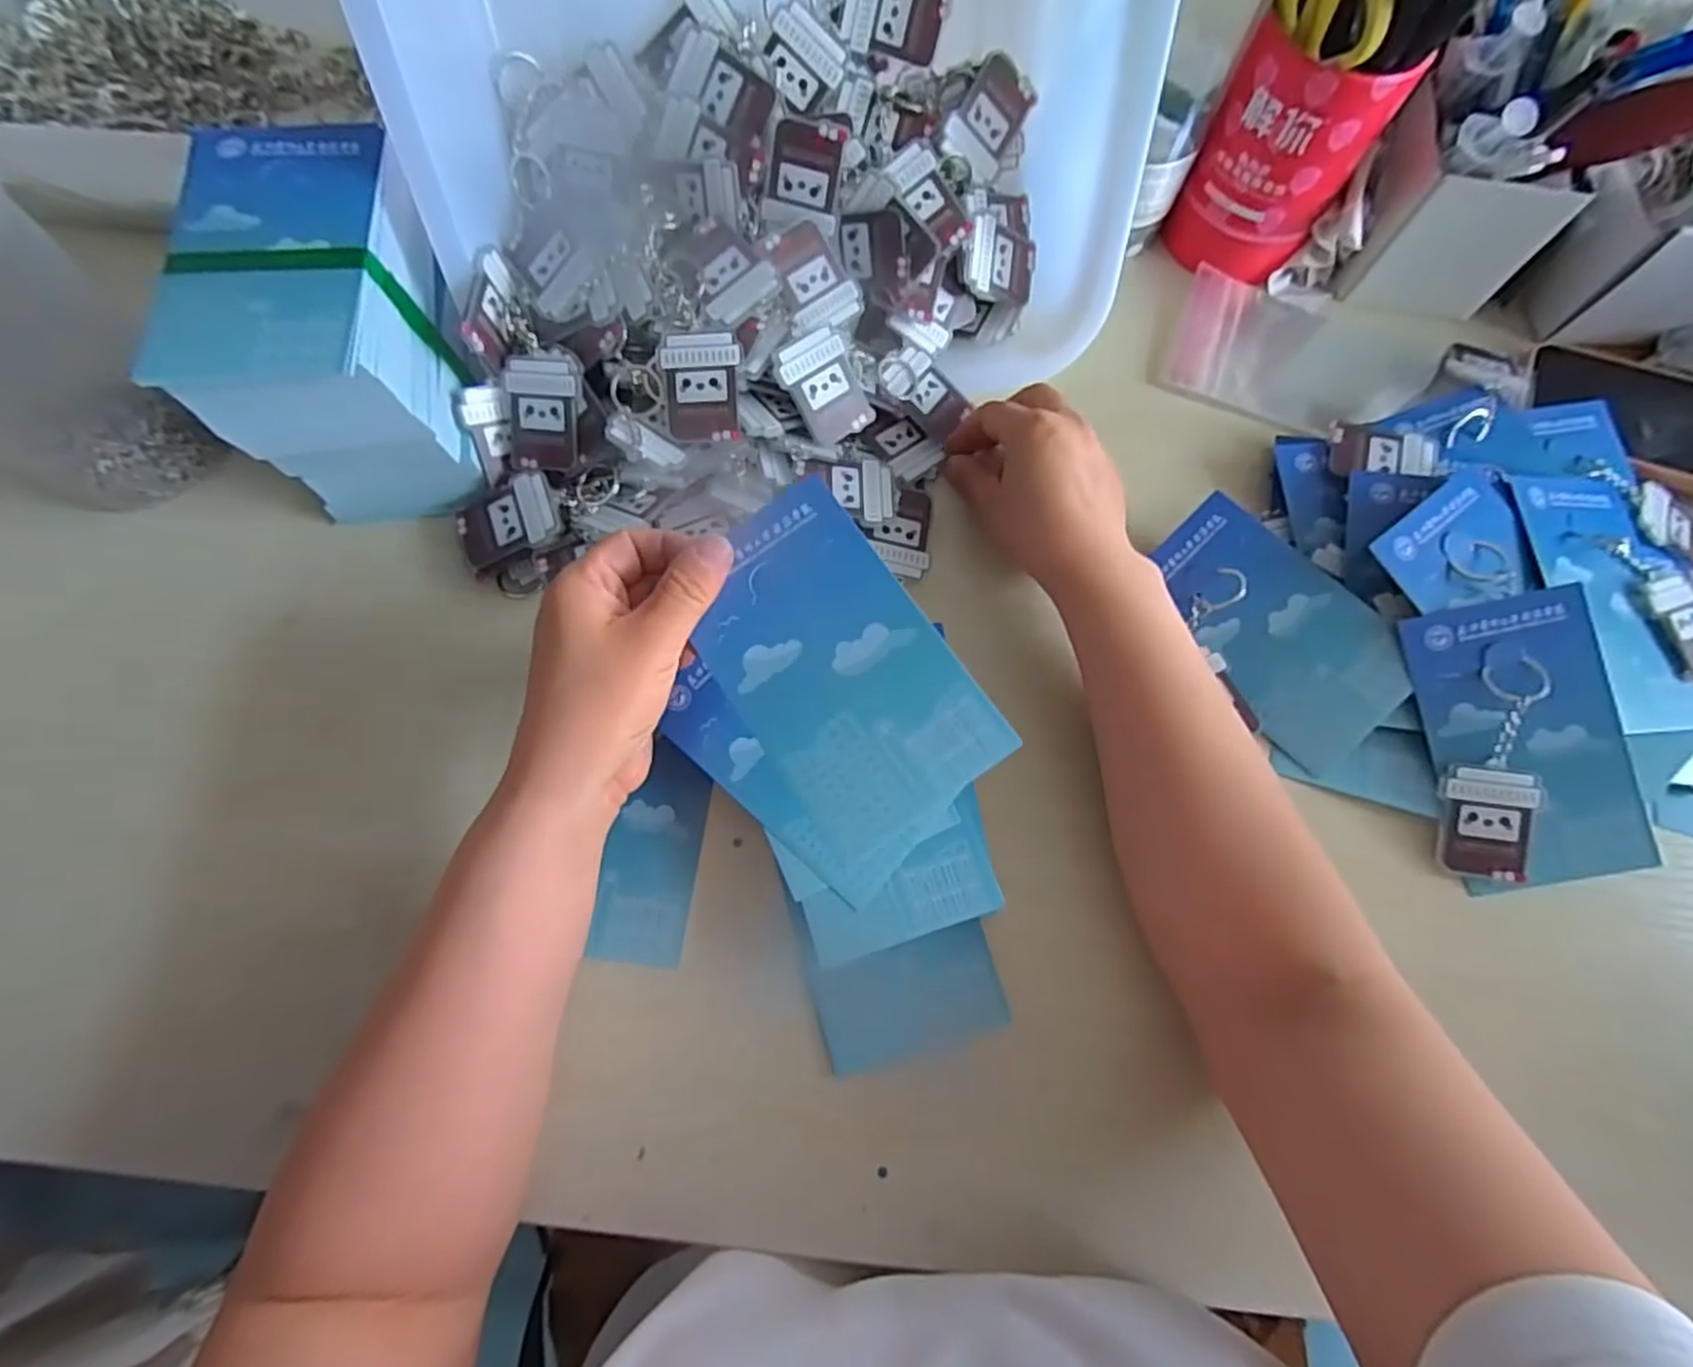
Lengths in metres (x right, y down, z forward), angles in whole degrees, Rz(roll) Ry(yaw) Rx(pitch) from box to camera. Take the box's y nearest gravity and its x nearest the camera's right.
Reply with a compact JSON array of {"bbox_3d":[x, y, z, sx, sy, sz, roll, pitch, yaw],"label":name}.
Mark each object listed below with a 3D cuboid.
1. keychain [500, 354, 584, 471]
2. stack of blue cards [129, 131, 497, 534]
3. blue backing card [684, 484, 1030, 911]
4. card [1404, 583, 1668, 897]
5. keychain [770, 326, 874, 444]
[{"bbox_3d":[-0.153,-0.135,0.375,0.041,0.005,0.053,10,107,9],"label":"keychain"},{"bbox_3d":[-0.240,-0.170,0.356,0.097,0.093,0.136,-9,72,-6],"label":"stack of blue cards"},{"bbox_3d":[-0.005,-0.003,0.286,0.083,0.004,0.139,-35,79,-1],"label":"blue backing card"},{"bbox_3d":[0.323,0.027,0.353,0.087,0.009,0.134,-11,87,7],"label":"card"},{"bbox_3d":[-0.009,-0.153,0.386,0.041,0.007,0.053,-38,115,-18],"label":"keychain"}]

